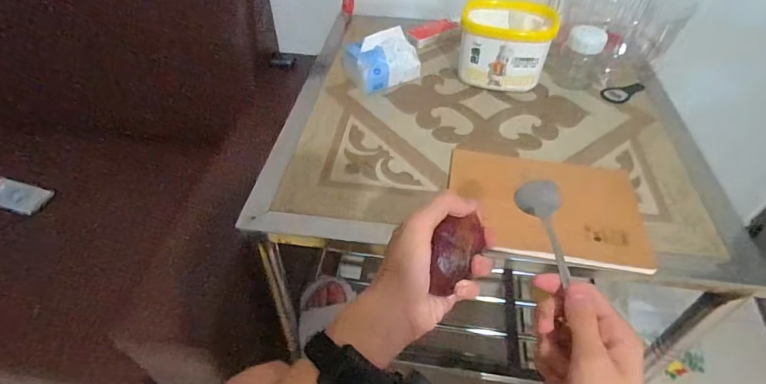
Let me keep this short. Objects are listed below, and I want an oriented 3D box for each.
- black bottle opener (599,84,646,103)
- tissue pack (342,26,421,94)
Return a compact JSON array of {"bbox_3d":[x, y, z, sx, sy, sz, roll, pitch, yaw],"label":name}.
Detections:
[{"bbox_3d":[0.443,-0.187,0.801,0.097,0.005,0.045,-28,52,-26],"label":"black bottle opener"},{"bbox_3d":[-0.002,-0.238,0.779,0.131,0.061,0.093,-12,47,-12],"label":"tissue pack"}]

